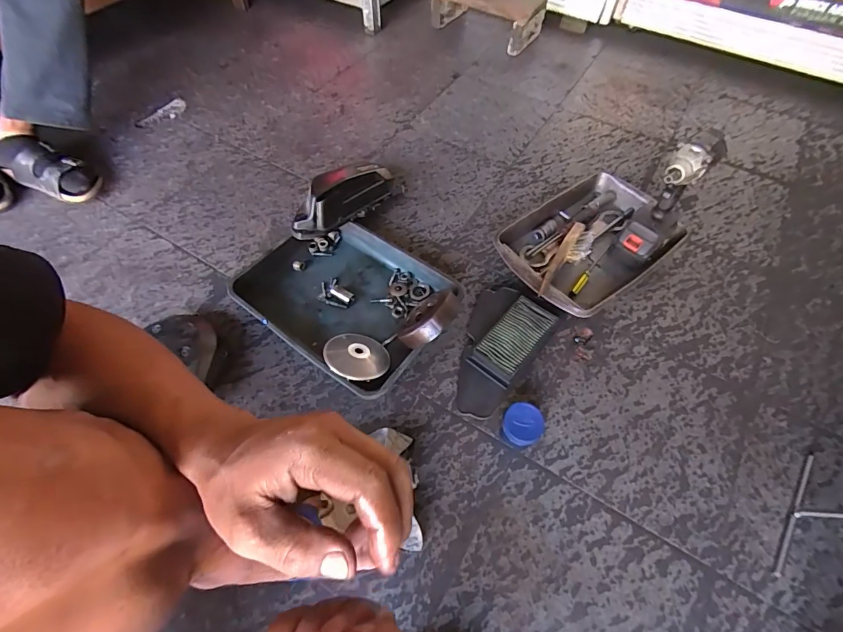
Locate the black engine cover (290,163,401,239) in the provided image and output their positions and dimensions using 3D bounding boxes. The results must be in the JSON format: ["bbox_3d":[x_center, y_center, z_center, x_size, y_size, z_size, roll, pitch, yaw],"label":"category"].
[{"bbox_3d":[-0.149,-0.246,0.837,0.088,0.076,0.281,33,50,18],"label":"black engine cover"}]

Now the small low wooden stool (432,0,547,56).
[{"bbox_3d":[0.206,-0.956,1.300,0.342,0.110,0.208,24,62,13],"label":"small low wooden stool"}]

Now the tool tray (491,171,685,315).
[{"bbox_3d":[0.336,-0.154,0.830,0.363,0.072,0.233,-33,65,-19],"label":"tool tray"}]

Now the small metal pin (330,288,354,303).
[{"bbox_3d":[-0.151,-0.040,0.783,0.051,0.015,0.022,24,61,13],"label":"small metal pin"}]

